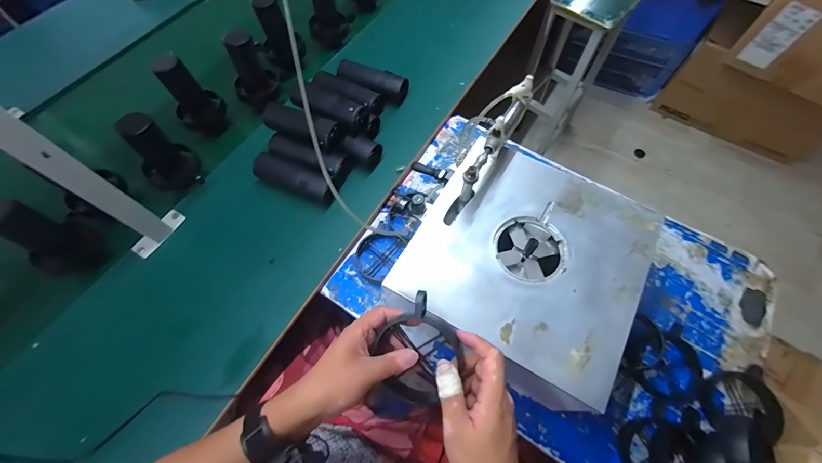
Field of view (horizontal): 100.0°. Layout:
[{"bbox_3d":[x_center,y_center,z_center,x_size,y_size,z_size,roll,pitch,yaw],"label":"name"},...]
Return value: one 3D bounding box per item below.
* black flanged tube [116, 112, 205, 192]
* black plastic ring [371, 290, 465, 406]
[{"bbox_3d":[-0.459,-0.143,0.631,0.094,0.135,0.094,38,71,18],"label":"black flanged tube"},{"bbox_3d":[0.009,0.143,0.395,0.098,0.131,0.024,34,23,5],"label":"black plastic ring"}]

